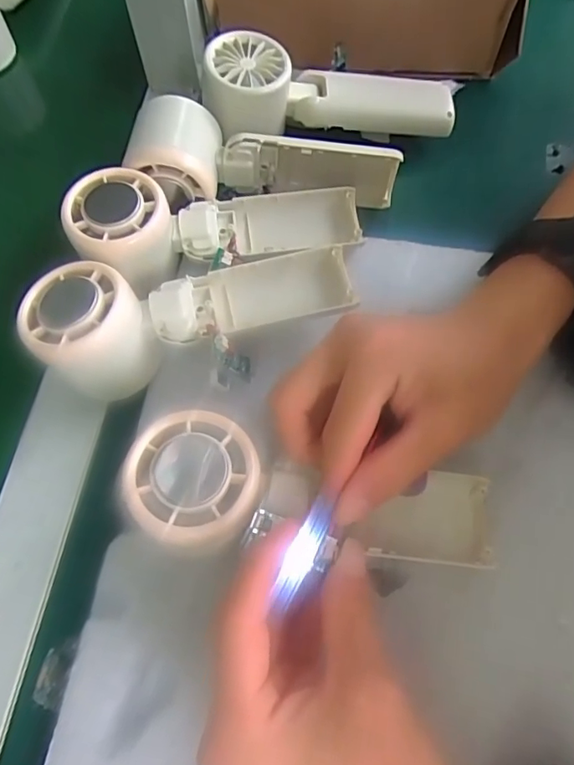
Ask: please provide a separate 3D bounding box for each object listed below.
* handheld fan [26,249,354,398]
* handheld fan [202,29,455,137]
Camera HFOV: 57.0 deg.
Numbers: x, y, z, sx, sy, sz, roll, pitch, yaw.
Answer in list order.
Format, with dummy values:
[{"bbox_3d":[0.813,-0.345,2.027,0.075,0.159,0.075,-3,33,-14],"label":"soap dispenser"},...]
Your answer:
[{"bbox_3d":[-0.047,-0.041,0.281,0.167,0.046,0.065,-19,69,-11],"label":"handheld fan"},{"bbox_3d":[0.029,-0.187,0.346,0.160,0.055,0.052,-6,67,-6],"label":"handheld fan"}]

